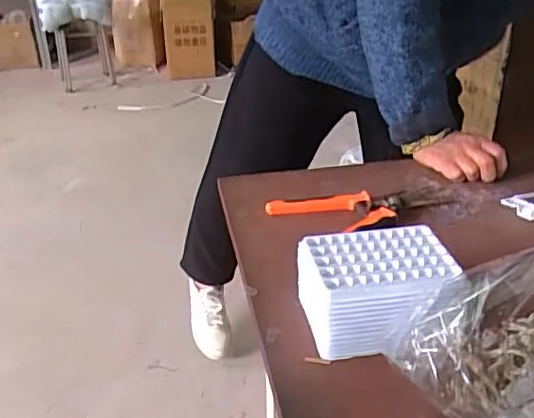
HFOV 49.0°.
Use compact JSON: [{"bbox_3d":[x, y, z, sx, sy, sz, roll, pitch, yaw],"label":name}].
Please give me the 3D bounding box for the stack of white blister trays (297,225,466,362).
[{"bbox_3d":[0.099,0.075,0.525,0.130,0.068,0.104,-6,29,-8],"label":"stack of white blister trays"}]

